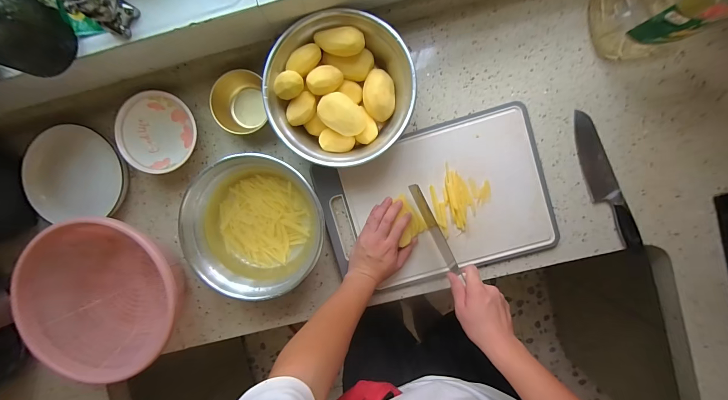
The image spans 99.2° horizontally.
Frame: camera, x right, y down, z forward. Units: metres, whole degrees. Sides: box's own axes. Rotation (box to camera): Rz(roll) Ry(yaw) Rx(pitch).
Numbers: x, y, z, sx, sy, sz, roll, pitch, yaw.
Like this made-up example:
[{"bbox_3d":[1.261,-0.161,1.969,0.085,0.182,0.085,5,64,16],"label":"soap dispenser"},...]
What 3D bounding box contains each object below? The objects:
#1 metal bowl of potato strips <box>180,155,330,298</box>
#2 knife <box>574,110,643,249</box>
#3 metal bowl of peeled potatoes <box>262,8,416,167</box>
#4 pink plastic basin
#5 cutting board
[{"bbox_3d":[-0.194,0.045,0.582,0.244,0.088,0.253,0,93,3],"label":"metal bowl of potato strips"},{"bbox_3d":[0.452,-0.036,0.584,0.057,0.015,0.269,-23,91,4],"label":"knife"},{"bbox_3d":[-0.040,-0.187,0.557,0.242,0.098,0.244,0,93,3],"label":"metal bowl of peeled potatoes"},{"bbox_3d":[-0.465,0.166,0.581,0.270,0.131,0.276,6,95,0],"label":"pink plastic basin"},{"bbox_3d":[0.137,0.004,0.599,0.420,0.020,0.279,-16,92,3],"label":"cutting board"}]

